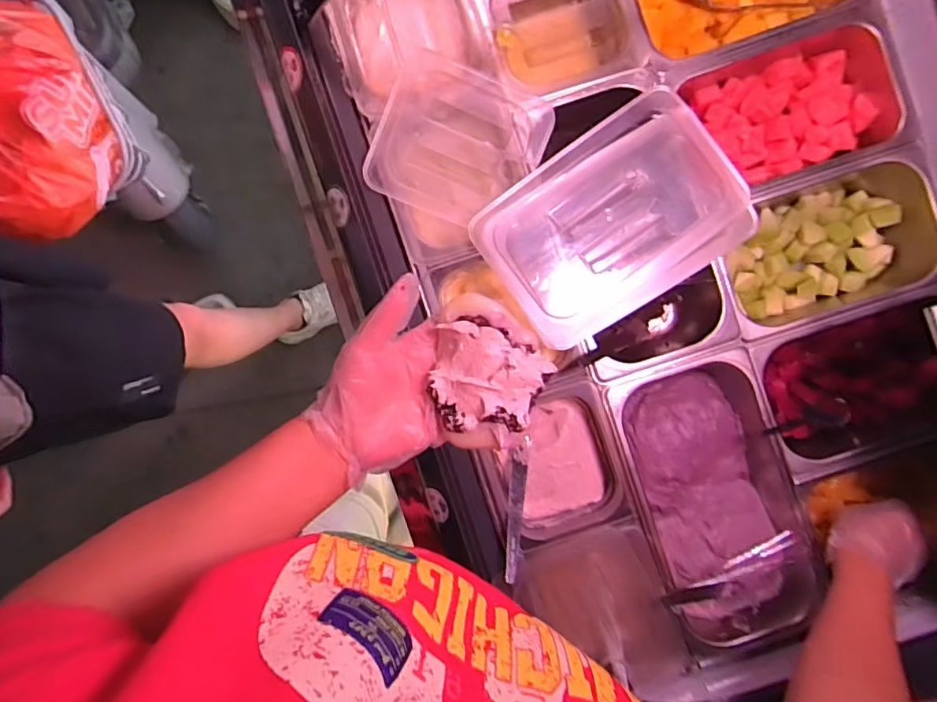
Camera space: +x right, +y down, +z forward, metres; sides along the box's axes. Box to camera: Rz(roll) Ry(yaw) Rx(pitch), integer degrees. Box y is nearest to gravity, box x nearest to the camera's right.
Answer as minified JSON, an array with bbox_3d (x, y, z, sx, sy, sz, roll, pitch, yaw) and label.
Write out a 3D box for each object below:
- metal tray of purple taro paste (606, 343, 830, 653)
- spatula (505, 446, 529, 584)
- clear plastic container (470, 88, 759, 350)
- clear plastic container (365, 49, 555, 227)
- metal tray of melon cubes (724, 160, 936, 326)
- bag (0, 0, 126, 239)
[{"bbox_3d":[0.300,0.180,0.699,0.182,0.092,0.329,-19,91,0],"label":"metal tray of purple taro paste"},{"bbox_3d":[0.055,0.188,0.652,0.020,0.012,0.153,8,65,0],"label":"spatula"},{"bbox_3d":[0.154,-0.137,0.597,0.272,0.037,0.184,-32,91,0],"label":"clear plastic container"},{"bbox_3d":[-0.012,-0.233,0.633,0.175,0.043,0.160,25,91,0],"label":"clear plastic container"},{"bbox_3d":[0.453,-0.135,0.708,0.235,0.077,0.159,-18,91,0],"label":"metal tray of melon cubes"},{"bbox_3d":[-0.682,-0.339,0.803,0.274,0.243,0.304,-36,91,1],"label":"bag"}]

